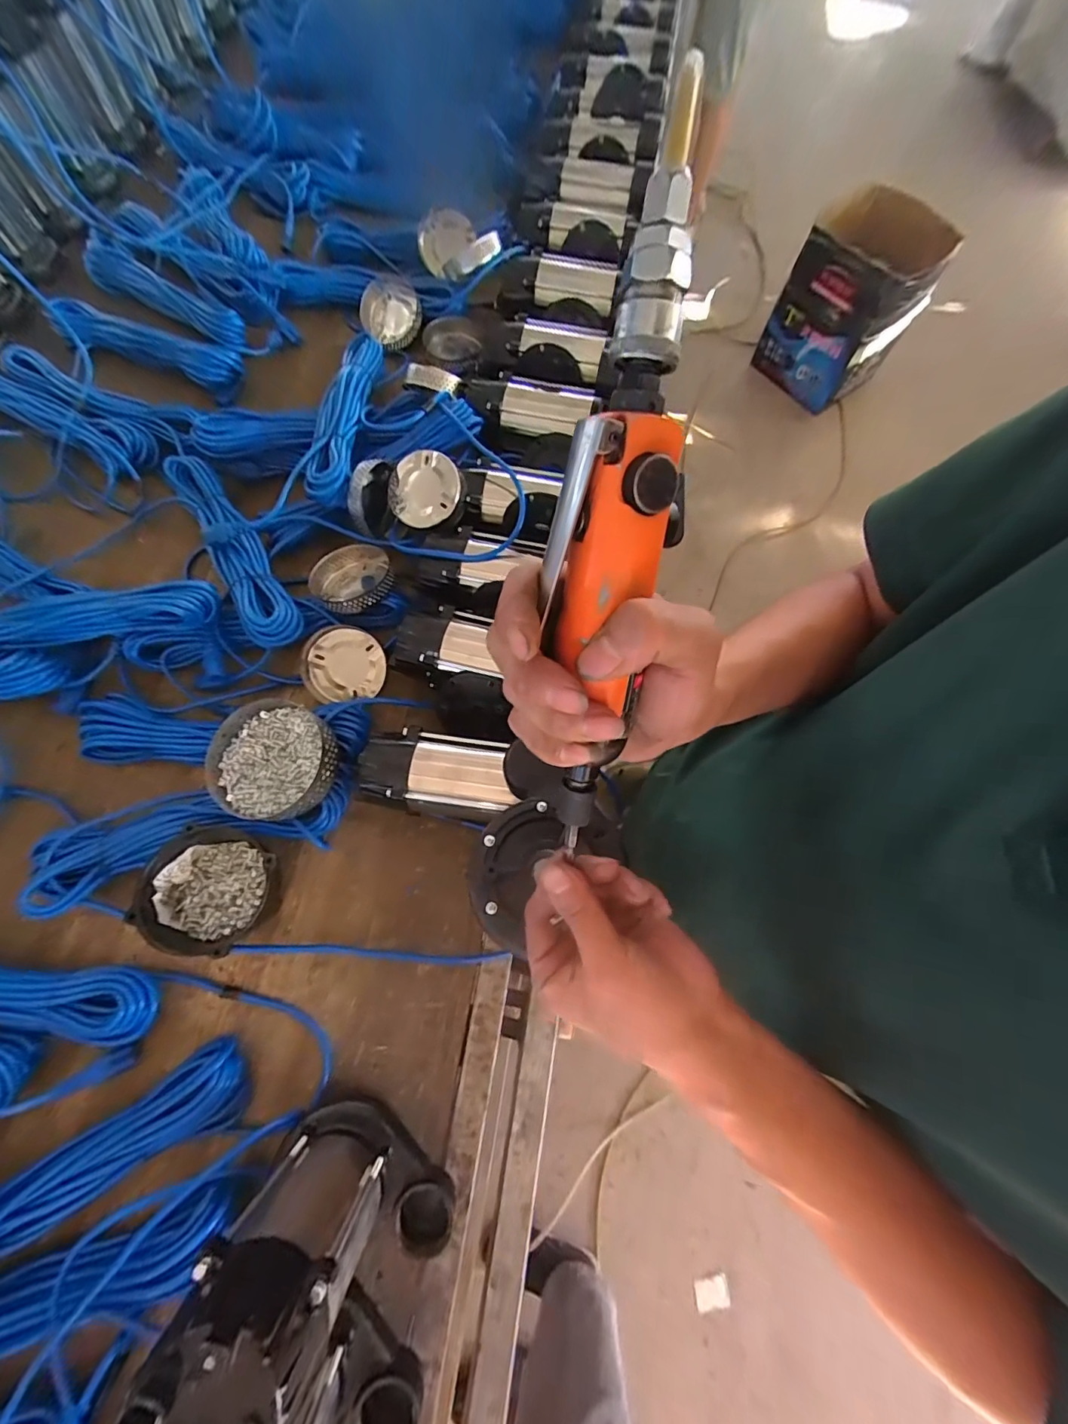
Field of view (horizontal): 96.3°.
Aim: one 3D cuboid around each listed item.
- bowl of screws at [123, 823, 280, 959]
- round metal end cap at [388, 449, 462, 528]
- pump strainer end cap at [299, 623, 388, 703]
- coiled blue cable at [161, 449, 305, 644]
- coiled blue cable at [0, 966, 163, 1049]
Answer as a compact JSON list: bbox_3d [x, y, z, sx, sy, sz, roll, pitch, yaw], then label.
[{"bbox_3d":[-0.351,0.194,0.528,0.108,0.074,0.122,18,72,4],"label":"bowl of screws"},{"bbox_3d":[-0.154,-0.301,0.648,0.102,0.021,0.096,1,94,13],"label":"round metal end cap"},{"bbox_3d":[-0.256,-0.065,0.644,0.105,0.040,0.100,-7,110,-20],"label":"pump strainer end cap"},{"bbox_3d":[-0.404,-0.225,0.646,0.066,0.056,0.338,-30,75,-11],"label":"coiled blue cable"},{"bbox_3d":[-0.576,0.289,0.509,0.348,0.043,0.070,9,72,1],"label":"coiled blue cable"}]

